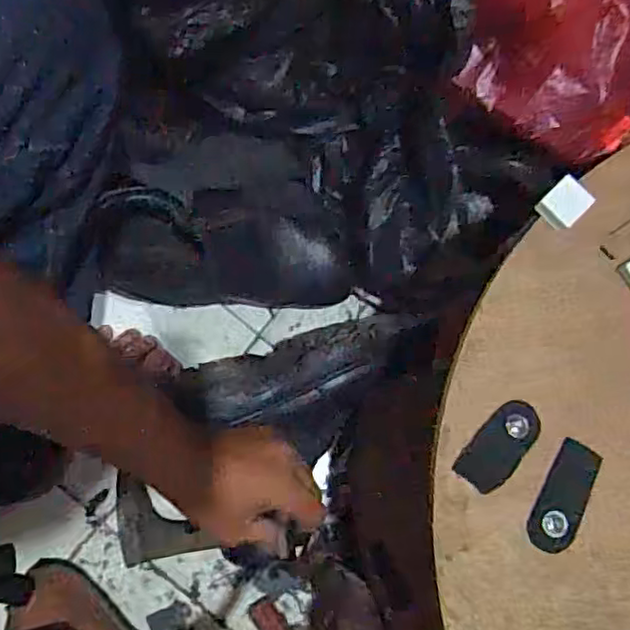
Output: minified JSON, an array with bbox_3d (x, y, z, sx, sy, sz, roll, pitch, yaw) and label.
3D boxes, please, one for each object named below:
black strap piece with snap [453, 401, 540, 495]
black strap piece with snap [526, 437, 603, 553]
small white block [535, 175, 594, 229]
[{"bbox_3d":[0.106,0.074,0.371,0.027,0.006,0.055,42,78,4],"label":"black strap piece with snap"},{"bbox_3d":[0.140,0.102,0.367,0.026,0.004,0.062,28,78,1],"label":"black strap piece with snap"},{"bbox_3d":[0.153,-0.068,0.400,0.029,0.008,0.024,-44,86,-11],"label":"small white block"}]

